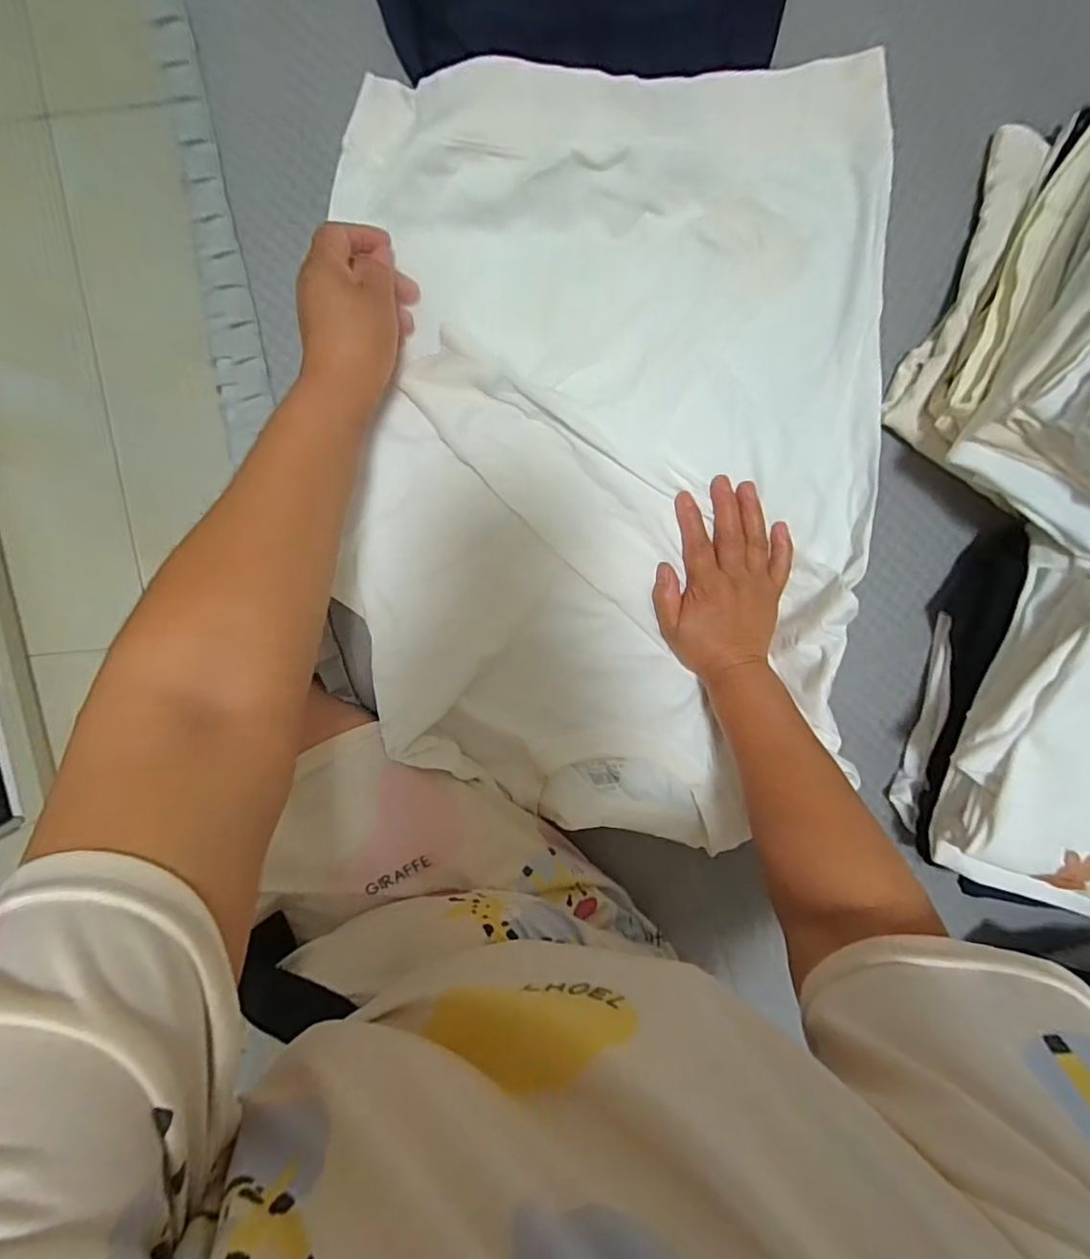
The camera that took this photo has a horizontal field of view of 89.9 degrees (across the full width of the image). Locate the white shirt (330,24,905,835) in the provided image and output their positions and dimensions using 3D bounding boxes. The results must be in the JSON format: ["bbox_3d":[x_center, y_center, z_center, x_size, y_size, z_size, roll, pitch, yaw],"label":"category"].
[{"bbox_3d":[0.045,-0.102,0.425,0.407,0.045,0.554,0,98,-1],"label":"white shirt"}]

